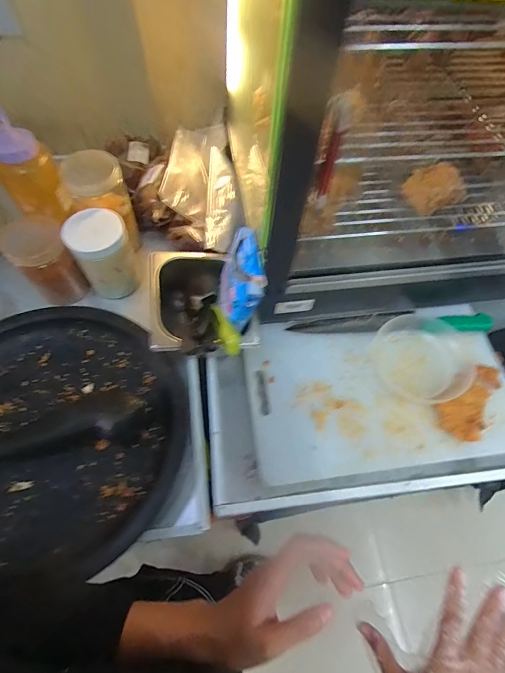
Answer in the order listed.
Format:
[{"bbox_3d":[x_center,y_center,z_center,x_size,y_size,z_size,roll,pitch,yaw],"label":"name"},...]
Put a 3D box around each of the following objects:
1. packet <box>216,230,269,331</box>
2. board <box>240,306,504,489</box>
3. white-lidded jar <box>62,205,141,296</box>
[{"bbox_3d":[-0.018,-0.083,0.493,0.063,0.089,0.117,-4,63,-5],"label":"packet"},{"bbox_3d":[0.215,0.076,0.569,0.437,0.021,0.260,-7,63,-6],"label":"board"},{"bbox_3d":[-0.252,-0.146,0.604,0.097,0.134,0.097,-18,65,-12],"label":"white-lidded jar"}]

